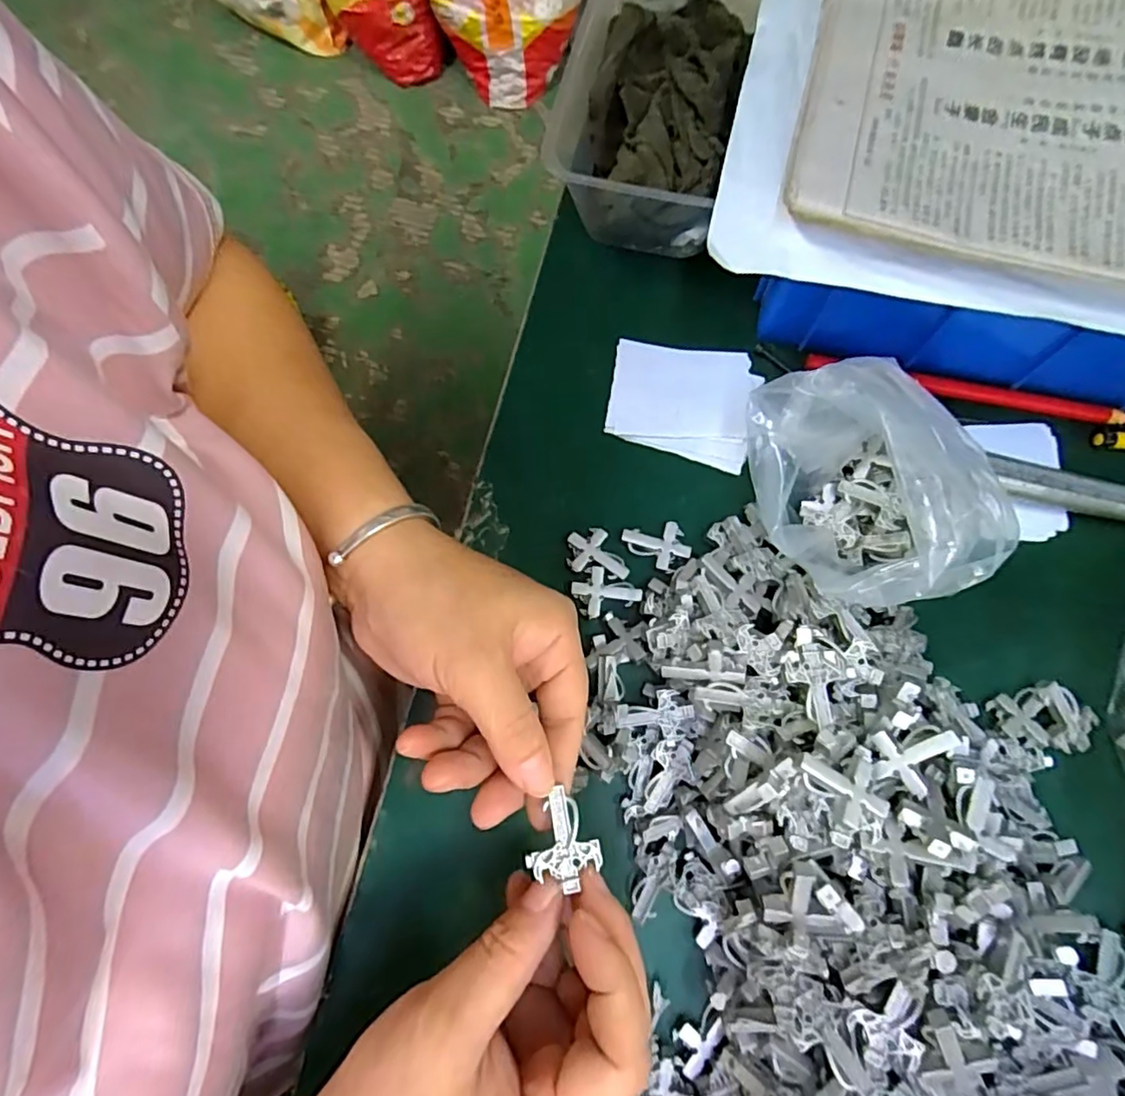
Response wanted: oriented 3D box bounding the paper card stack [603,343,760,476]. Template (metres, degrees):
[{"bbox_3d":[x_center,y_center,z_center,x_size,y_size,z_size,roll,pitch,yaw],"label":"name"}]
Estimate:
[{"bbox_3d":[0.064,-0.081,0.320,0.076,0.005,0.063,15,76,6],"label":"paper card stack"}]

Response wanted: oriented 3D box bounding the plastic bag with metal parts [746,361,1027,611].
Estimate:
[{"bbox_3d":[0.125,-0.023,0.258,0.065,0.088,0.097,-15,75,-2],"label":"plastic bag with metal parts"}]

